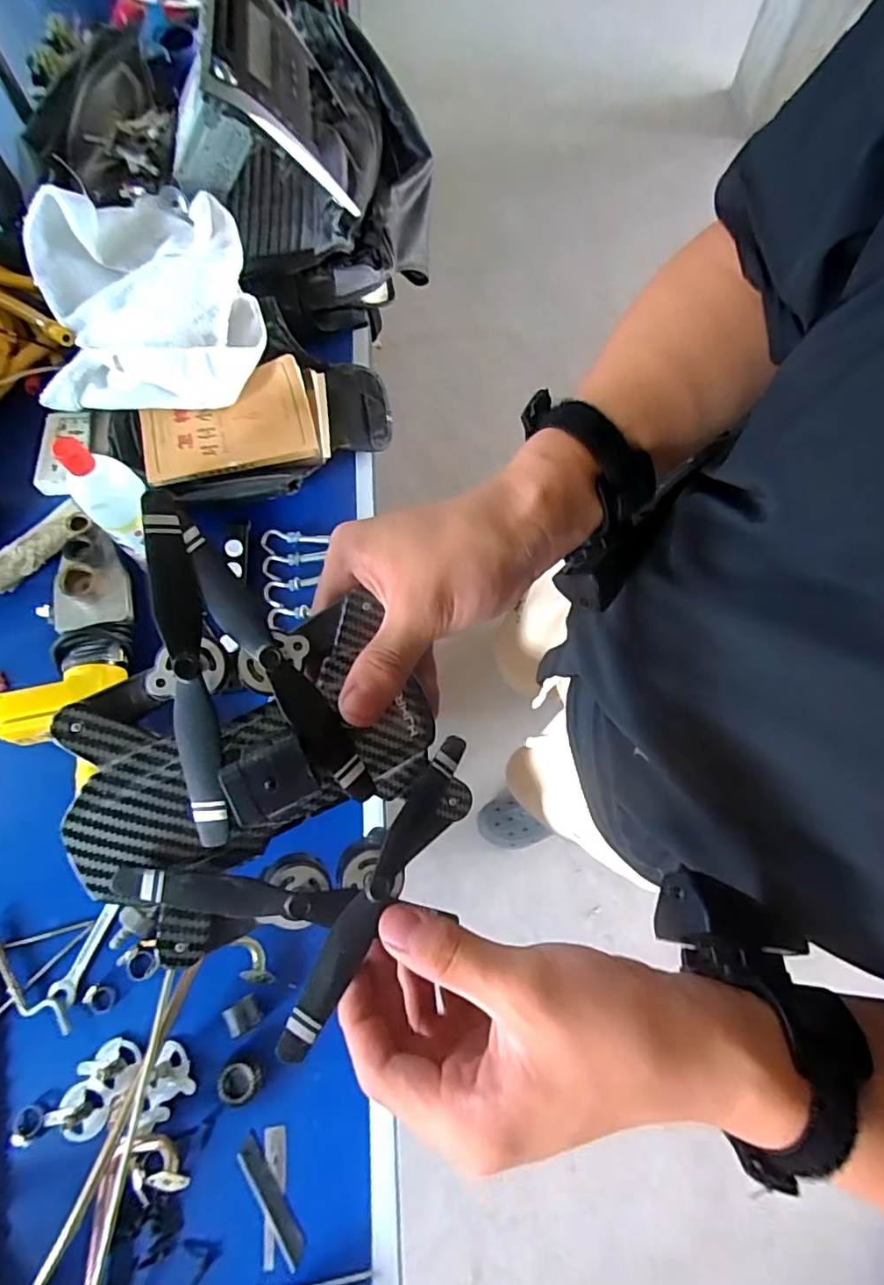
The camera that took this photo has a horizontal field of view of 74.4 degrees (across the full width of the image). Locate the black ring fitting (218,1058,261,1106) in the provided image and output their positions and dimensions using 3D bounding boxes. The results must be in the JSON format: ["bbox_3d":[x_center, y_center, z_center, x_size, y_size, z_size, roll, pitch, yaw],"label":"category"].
[{"bbox_3d":[-0.180,0.389,0.517,0.034,0.018,0.031,1,70,-1],"label":"black ring fitting"}]

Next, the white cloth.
[{"bbox_3d":[-0.381,-0.445,0.731,0.271,0.080,0.352,-17,71,-8],"label":"white cloth"}]

